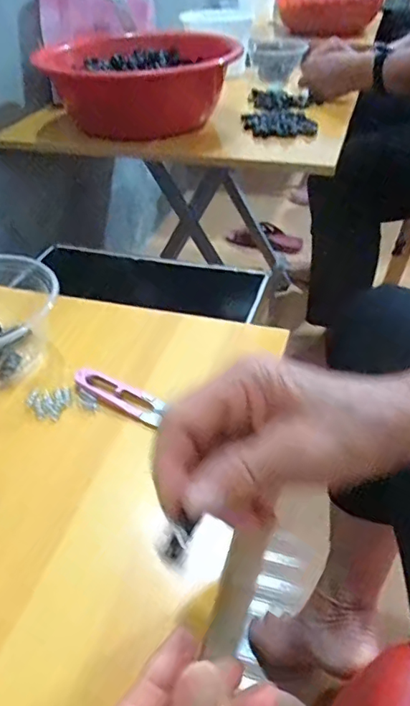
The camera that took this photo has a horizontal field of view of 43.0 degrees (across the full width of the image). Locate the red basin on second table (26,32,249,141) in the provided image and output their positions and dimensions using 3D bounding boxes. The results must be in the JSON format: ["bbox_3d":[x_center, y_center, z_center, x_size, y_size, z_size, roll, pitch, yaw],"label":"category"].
[{"bbox_3d":[-0.107,-0.485,0.935,0.309,0.117,0.284,1,41,6],"label":"red basin on second table"}]

